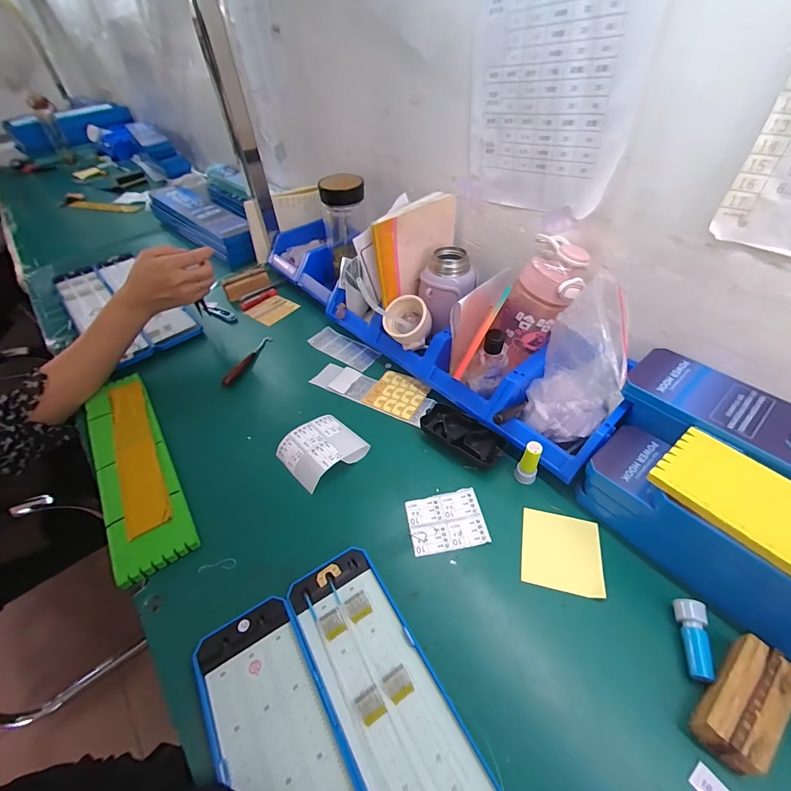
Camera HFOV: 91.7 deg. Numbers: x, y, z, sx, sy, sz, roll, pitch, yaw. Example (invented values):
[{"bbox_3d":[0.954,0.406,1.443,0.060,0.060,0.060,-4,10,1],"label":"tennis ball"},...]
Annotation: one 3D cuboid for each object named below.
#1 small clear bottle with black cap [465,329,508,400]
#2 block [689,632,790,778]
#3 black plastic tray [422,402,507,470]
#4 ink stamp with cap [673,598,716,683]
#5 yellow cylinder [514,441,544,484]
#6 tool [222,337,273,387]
[{"bbox_3d":[0.122,-0.043,0.505,0.047,0.086,0.040,23,28,24],"label":"small clear bottle with black cap"},{"bbox_3d":[0.279,0.241,0.307,0.093,0.029,0.045,-34,53,-24],"label":"block"},{"bbox_3d":[0.089,0.051,0.498,0.107,0.027,0.050,34,58,31],"label":"black plastic tray"},{"bbox_3d":[0.265,0.214,0.338,0.019,0.018,0.062,6,48,11],"label":"ink stamp with cap"},{"bbox_3d":[0.156,0.080,0.449,0.023,0.058,0.020,17,51,20],"label":"yellow cylinder"},{"bbox_3d":[-0.247,-0.060,0.641,0.014,0.025,0.134,10,49,14],"label":"tool"}]

